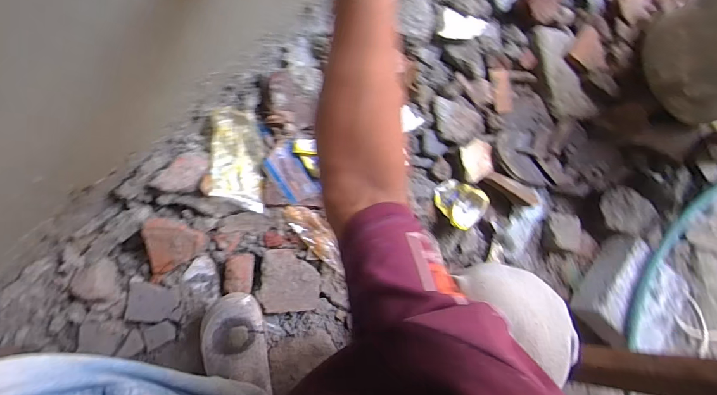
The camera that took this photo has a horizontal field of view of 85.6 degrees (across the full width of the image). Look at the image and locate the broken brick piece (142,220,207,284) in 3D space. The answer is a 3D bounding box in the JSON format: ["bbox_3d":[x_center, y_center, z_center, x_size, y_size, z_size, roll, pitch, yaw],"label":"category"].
[{"bbox_3d":[-0.294,0.079,0.624,0.083,0.017,0.105,-5,123,-22],"label":"broken brick piece"}]

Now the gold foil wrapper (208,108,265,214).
[{"bbox_3d":[-0.203,-0.065,0.646,0.080,0.030,0.169,-3,86,-9],"label":"gold foil wrapper"}]

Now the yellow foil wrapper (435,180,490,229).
[{"bbox_3d":[0.193,0.007,0.731,0.077,0.030,0.095,-38,76,5],"label":"yellow foil wrapper"}]

